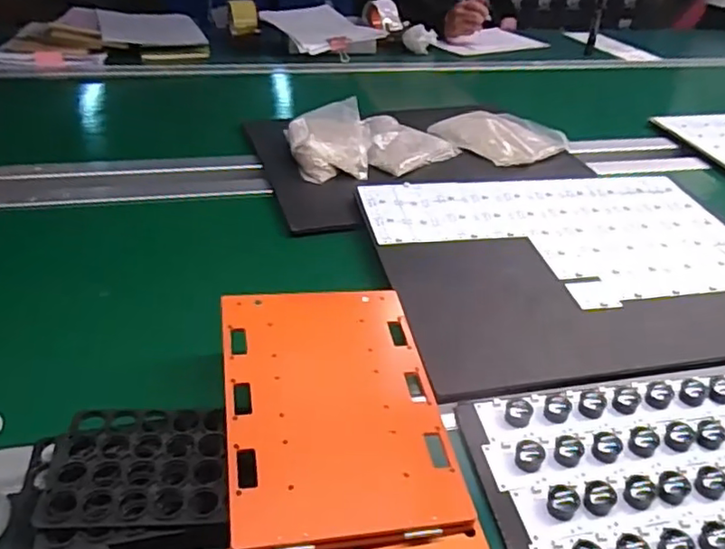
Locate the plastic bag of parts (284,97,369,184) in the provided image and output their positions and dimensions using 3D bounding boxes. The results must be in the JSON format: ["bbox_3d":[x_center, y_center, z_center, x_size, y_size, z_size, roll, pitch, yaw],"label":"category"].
[{"bbox_3d":[-0.053,-0.208,0.923,0.122,0.050,0.180,2,36,-2],"label":"plastic bag of parts"}]

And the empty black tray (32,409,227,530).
[{"bbox_3d":[-0.163,0.139,0.446,0.122,0.010,0.098,-2,36,-9],"label":"empty black tray"}]

